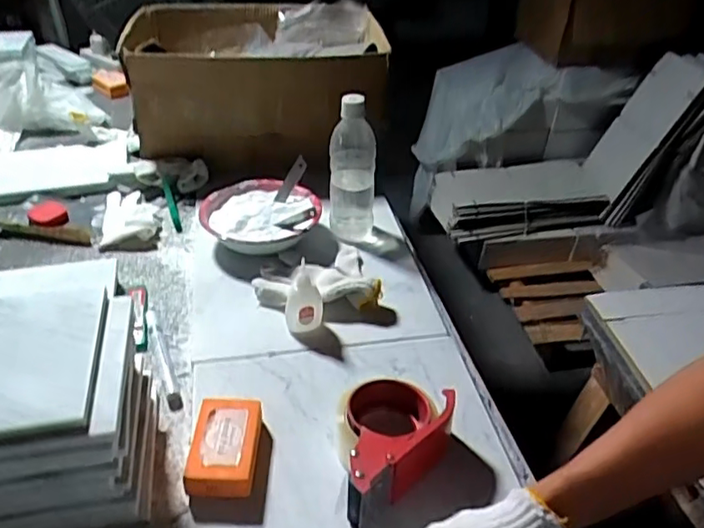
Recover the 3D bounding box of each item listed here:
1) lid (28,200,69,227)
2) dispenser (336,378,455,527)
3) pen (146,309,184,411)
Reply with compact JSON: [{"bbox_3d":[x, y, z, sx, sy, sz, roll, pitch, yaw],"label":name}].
[{"bbox_3d":[-0.466,-0.078,0.935,0.055,0.014,0.057,-12,41,-19],"label":"lid"},{"bbox_3d":[0.042,0.172,0.570,0.112,0.061,0.140,1,37,0],"label":"dispenser"},{"bbox_3d":[-0.219,0.103,0.702,0.014,0.011,0.164,-14,39,-20],"label":"pen"}]

